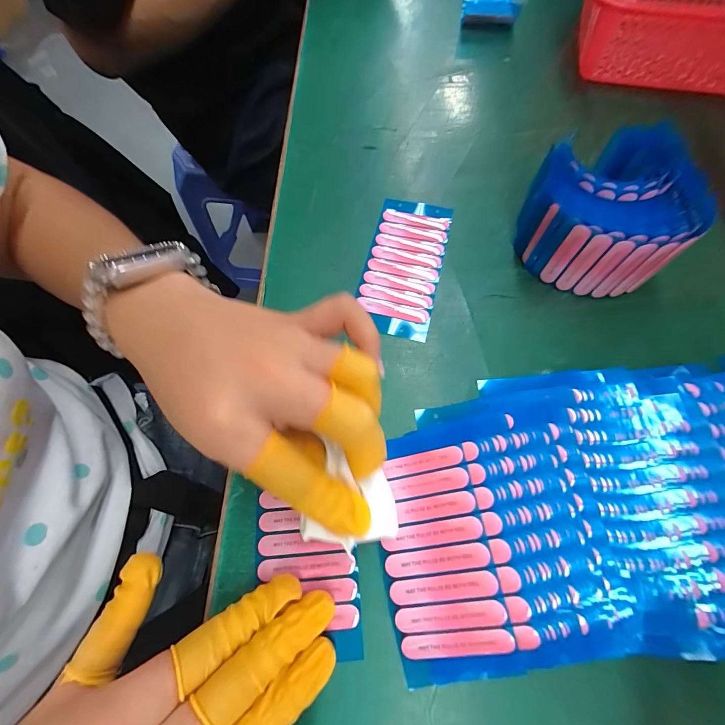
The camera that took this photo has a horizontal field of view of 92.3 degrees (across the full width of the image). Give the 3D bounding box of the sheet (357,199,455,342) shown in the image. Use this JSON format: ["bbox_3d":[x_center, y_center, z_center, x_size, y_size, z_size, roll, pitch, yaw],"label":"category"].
[{"bbox_3d":[0.031,-0.074,0.255,0.053,0.004,0.118,13,69,7],"label":"sheet"}]

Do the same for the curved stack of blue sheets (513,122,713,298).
[{"bbox_3d":[0.157,-0.100,0.230,0.090,0.062,0.093,22,70,10],"label":"curved stack of blue sheets"}]

